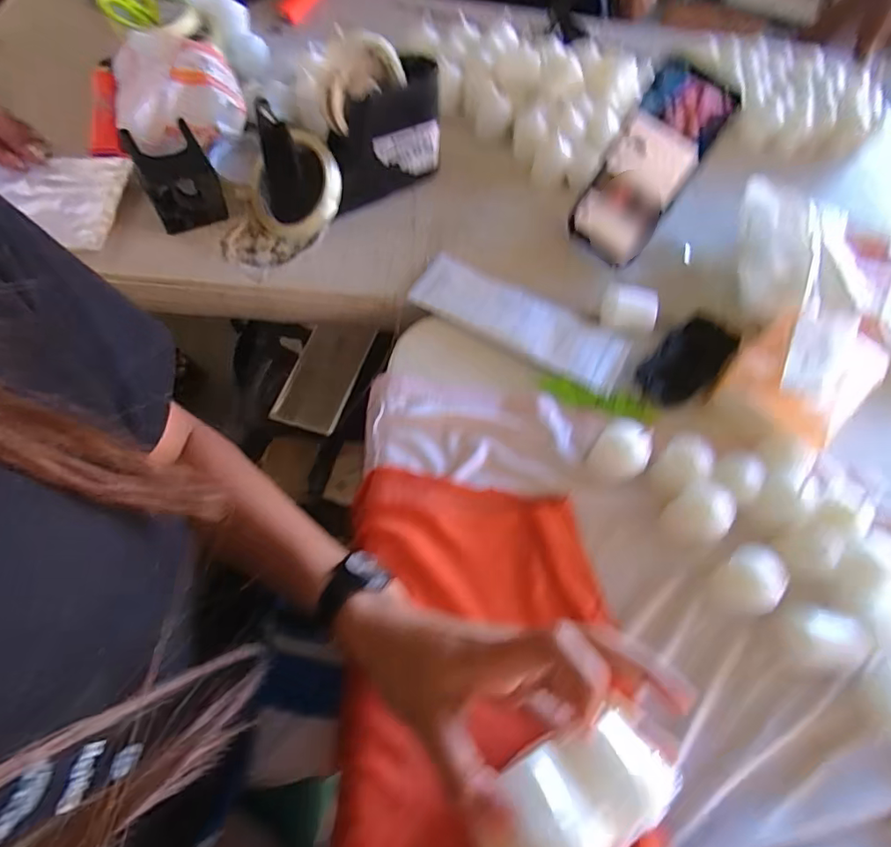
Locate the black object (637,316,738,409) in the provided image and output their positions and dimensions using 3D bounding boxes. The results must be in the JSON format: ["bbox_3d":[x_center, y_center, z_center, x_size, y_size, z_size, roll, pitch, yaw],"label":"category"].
[{"bbox_3d":[0.220,-0.059,0.462,0.054,0.015,0.104,41,68,16],"label":"black object"}]

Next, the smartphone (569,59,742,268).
[{"bbox_3d":[0.180,-0.227,0.474,0.074,0.166,0.016,42,48,10],"label":"smartphone"}]

